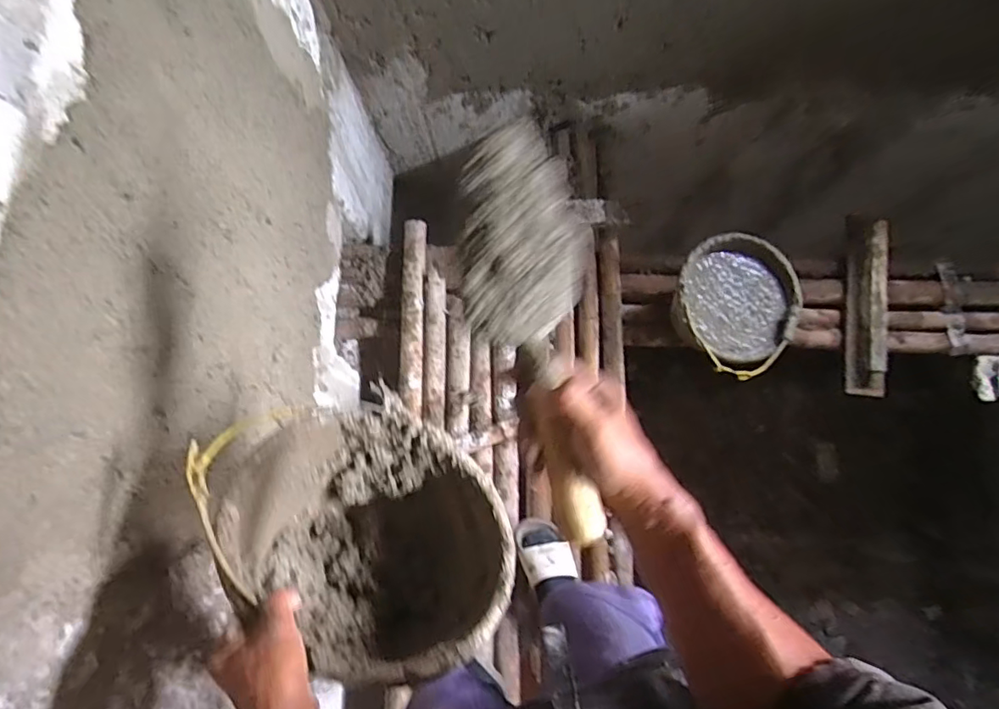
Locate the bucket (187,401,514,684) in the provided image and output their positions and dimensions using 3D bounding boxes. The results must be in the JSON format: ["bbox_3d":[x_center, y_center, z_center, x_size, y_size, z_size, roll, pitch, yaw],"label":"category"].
[{"bbox_3d":[-0.151,0.222,0.608,0.277,0.260,0.277,10,52,-13],"label":"bucket"}]

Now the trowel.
[{"bbox_3d":[0.028,-0.019,0.407,0.092,0.051,0.296,-10,85,-1],"label":"trowel"}]

